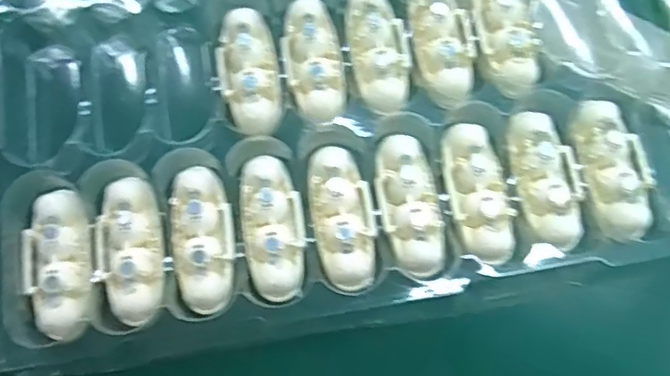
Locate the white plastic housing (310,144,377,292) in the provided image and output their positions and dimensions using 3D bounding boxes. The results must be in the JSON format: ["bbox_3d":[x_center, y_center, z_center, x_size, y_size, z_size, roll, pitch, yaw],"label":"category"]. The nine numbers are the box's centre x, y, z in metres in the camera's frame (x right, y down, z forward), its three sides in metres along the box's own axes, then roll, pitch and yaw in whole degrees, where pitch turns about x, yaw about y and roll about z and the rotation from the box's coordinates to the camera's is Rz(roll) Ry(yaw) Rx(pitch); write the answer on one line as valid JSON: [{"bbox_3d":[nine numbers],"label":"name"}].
[{"bbox_3d":[0.003,0.011,0.257,0.025,0.010,0.065,-9,77,-1],"label":"white plastic housing"}]

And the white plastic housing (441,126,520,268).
[{"bbox_3d":[0.064,0.001,0.259,0.025,0.013,0.064,-10,77,-1],"label":"white plastic housing"}]

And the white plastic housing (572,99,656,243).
[{"bbox_3d":[0.127,-0.008,0.266,0.026,0.019,0.063,-13,77,-2],"label":"white plastic housing"}]

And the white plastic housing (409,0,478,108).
[{"bbox_3d":[0.052,-0.070,0.279,0.028,0.012,0.060,-7,77,-1],"label":"white plastic housing"}]

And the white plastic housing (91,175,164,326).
[{"bbox_3d":[-0.091,0.026,0.254,0.029,0.016,0.063,-8,77,-1],"label":"white plastic housing"}]

